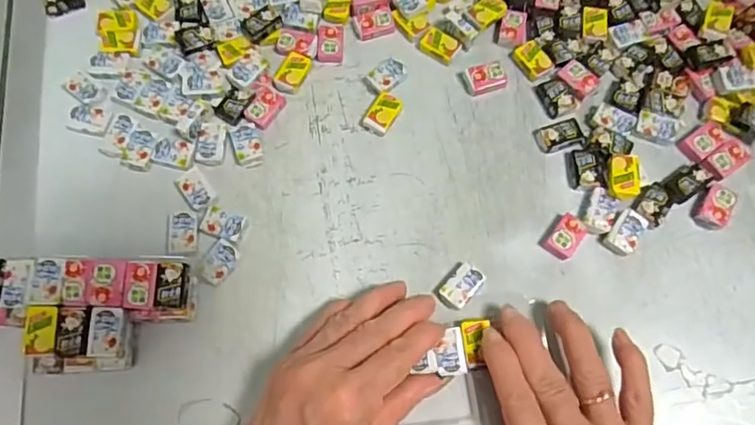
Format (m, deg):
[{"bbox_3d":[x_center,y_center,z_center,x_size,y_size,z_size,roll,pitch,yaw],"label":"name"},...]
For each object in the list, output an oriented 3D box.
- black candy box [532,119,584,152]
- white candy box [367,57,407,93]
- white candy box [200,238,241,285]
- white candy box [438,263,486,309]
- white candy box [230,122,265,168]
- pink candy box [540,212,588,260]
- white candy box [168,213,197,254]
[{"bbox_3d":[0.118,-0.050,0.363,0.030,0.007,0.018,-14,72,-4],"label":"black candy box"},{"bbox_3d":[0.007,-0.093,0.378,0.025,0.007,0.018,-40,76,-12],"label":"white candy box"},{"bbox_3d":[-0.094,0.030,0.335,0.016,0.006,0.026,25,74,8],"label":"white candy box"},{"bbox_3d":[0.050,0.043,0.331,0.017,0.009,0.027,41,77,13],"label":"white candy box"},{"bbox_3d":[-0.084,-0.045,0.360,0.017,0.006,0.031,-16,72,-5],"label":"white candy box"},{"bbox_3d":[0.114,0.015,0.340,0.018,0.010,0.025,34,75,11],"label":"pink candy box"},{"bbox_3d":[-0.118,0.012,0.338,0.017,0.004,0.025,-4,72,-1],"label":"white candy box"}]

